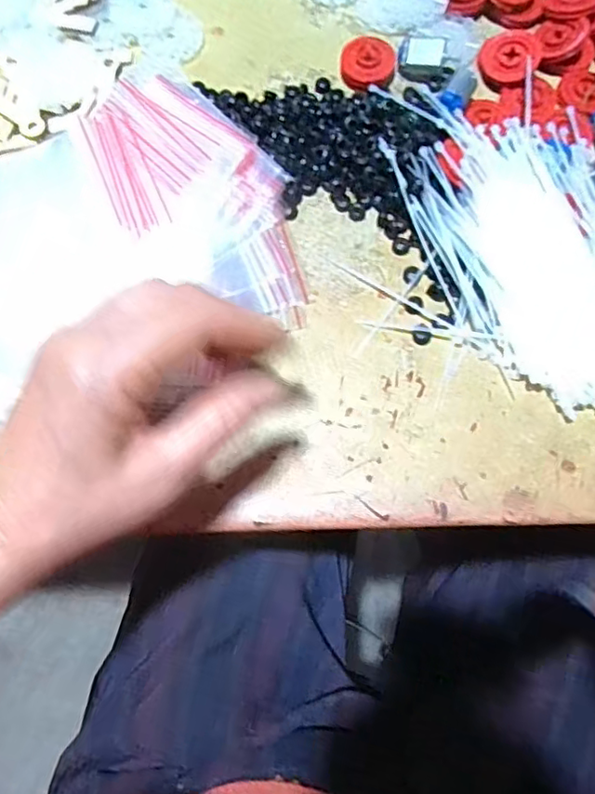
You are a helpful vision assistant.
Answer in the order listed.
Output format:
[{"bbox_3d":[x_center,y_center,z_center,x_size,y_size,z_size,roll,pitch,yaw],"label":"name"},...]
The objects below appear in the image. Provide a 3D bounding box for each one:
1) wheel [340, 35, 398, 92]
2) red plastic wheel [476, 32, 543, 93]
[{"bbox_3d":[0.043,-0.202,0.362,0.030,0.011,0.031,0,77,0],"label":"wheel"},{"bbox_3d":[0.126,-0.202,0.357,0.035,0.010,0.033,1,92,22],"label":"red plastic wheel"}]

